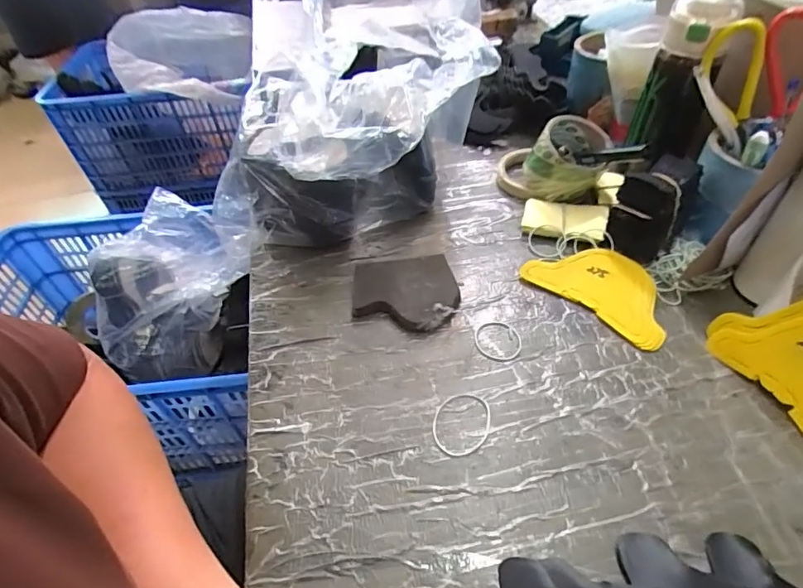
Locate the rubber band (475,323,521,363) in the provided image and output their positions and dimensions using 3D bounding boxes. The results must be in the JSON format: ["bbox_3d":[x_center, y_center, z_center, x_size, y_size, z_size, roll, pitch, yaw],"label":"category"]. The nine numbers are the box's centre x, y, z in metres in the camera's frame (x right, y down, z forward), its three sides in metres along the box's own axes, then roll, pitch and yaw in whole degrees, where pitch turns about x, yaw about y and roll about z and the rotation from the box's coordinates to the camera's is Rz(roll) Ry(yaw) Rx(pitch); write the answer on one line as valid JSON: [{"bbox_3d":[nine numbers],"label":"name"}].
[{"bbox_3d":[0.095,0.047,0.477,0.046,0.004,0.049,-3,48,3],"label":"rubber band"}]

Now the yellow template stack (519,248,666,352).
[{"bbox_3d":[0.213,-0.011,0.504,0.092,0.007,0.147,-38,55,-26],"label":"yellow template stack"}]

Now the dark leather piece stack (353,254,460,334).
[{"bbox_3d":[0.003,-0.002,0.505,0.106,0.019,0.094,-4,47,1],"label":"dark leather piece stack"}]

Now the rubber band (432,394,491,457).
[{"bbox_3d":[0.051,0.110,0.412,0.047,0.004,0.059,6,49,11],"label":"rubber band"}]

